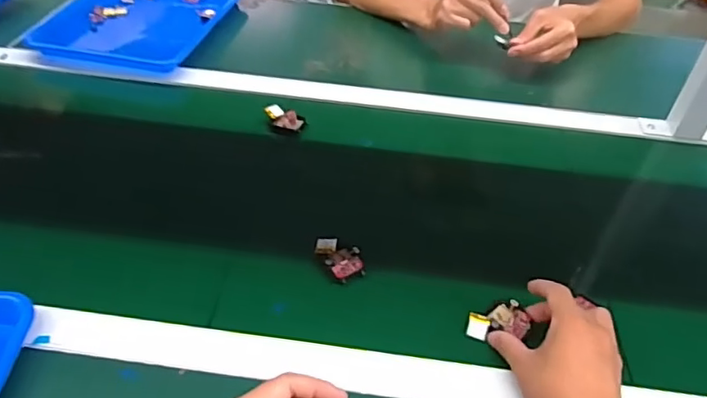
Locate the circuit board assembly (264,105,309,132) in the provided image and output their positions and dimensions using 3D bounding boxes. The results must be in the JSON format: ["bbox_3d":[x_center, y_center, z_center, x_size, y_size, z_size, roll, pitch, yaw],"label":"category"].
[{"bbox_3d":[-0.092,-0.109,0.747,0.055,0.017,0.026,16,44,13],"label":"circuit board assembly"}]

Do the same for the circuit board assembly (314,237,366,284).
[{"bbox_3d":[-0.014,0.059,0.573,0.036,0.010,0.060,-27,51,-29],"label":"circuit board assembly"}]

